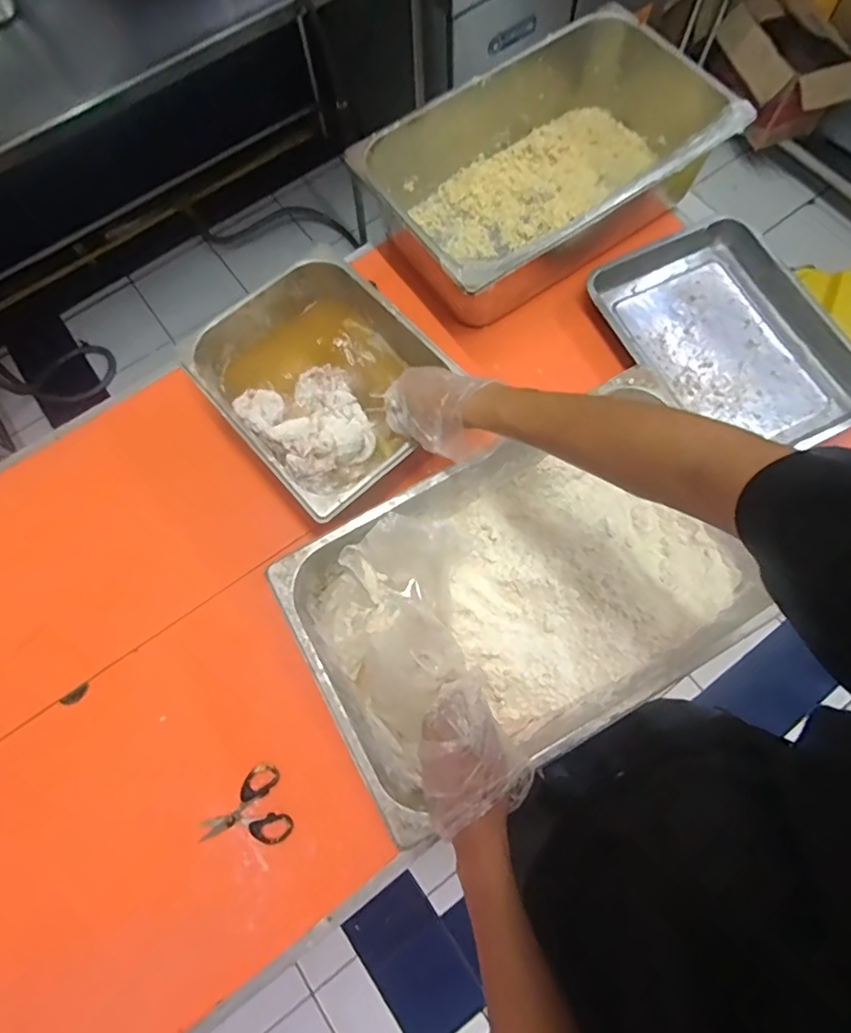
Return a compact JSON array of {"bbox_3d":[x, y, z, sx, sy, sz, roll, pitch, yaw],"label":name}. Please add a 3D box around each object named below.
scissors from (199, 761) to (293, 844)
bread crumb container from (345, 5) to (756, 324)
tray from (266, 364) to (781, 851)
[{"bbox_3d":[-0.213,0.374,0.679,0.085,0.016,0.110,43,79,14],"label":"scissors"},{"bbox_3d":[0.184,-0.551,0.880,0.529,0.146,0.341,-34,74,-8],"label":"bread crumb container"},{"bbox_3d":[0.113,0.095,0.675,0.484,0.146,0.317,-29,73,-6],"label":"tray"}]

